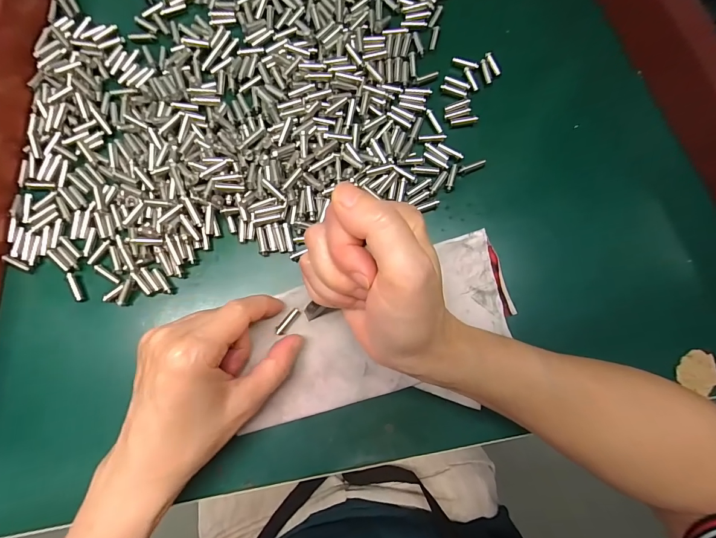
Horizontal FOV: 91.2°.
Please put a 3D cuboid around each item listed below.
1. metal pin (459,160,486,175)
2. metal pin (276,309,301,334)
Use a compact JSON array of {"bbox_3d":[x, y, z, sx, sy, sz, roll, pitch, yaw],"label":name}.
[{"bbox_3d":[0.086,-0.075,0.259,0.020,0.004,0.006,-18,83,-3],"label":"metal pin"},{"bbox_3d":[-0.048,0.036,0.239,0.006,0.004,0.021,39,83,4],"label":"metal pin"}]

